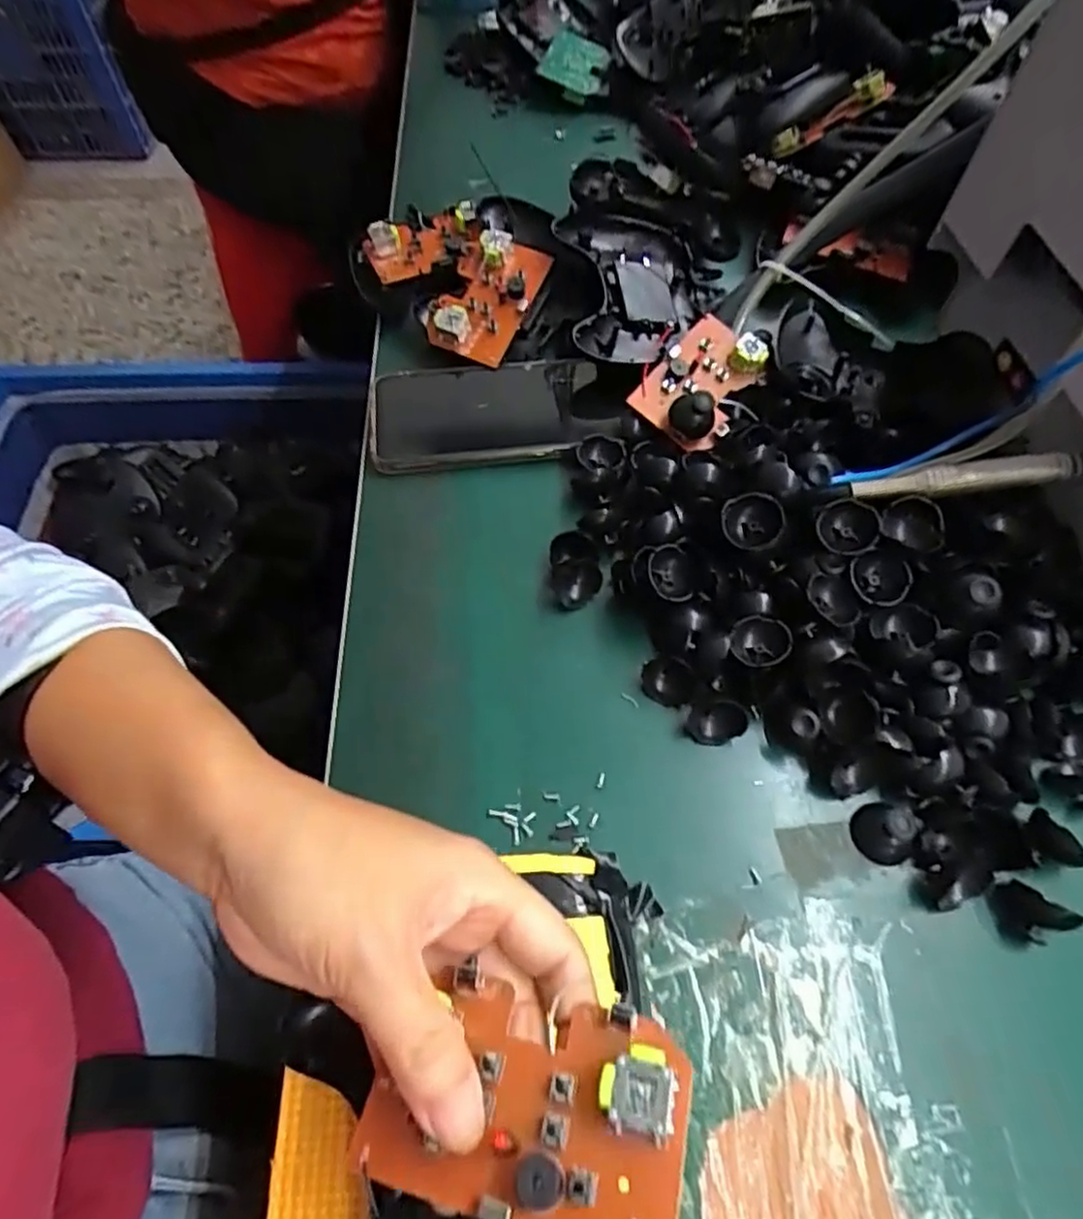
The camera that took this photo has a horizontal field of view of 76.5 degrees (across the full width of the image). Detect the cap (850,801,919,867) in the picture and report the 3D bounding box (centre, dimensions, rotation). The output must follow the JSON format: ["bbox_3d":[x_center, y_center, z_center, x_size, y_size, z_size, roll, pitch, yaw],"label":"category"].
[{"bbox_3d":[0.151,0.098,0.301,0.020,0.021,0.026,-24,62,-14],"label":"cap"}]

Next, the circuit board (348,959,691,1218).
[{"bbox_3d":[-0.006,0.138,0.194,0.089,0.014,0.056,6,51,18],"label":"circuit board"}]

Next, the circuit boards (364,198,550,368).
[{"bbox_3d":[-0.060,-0.231,0.475,0.100,0.045,0.156,-39,67,-21],"label":"circuit boards"}]

